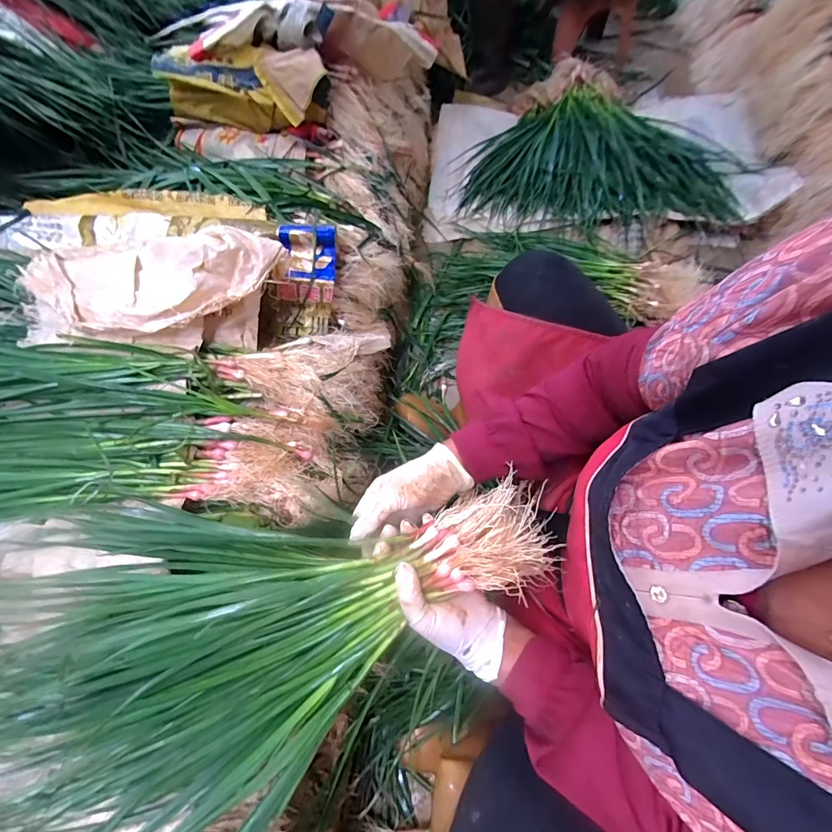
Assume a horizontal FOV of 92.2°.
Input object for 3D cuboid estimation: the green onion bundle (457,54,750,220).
[{"bbox_3d":[0.562,-0.817,1.211,0.742,0.084,0.670,13,66,9],"label":"green onion bundle"}]

